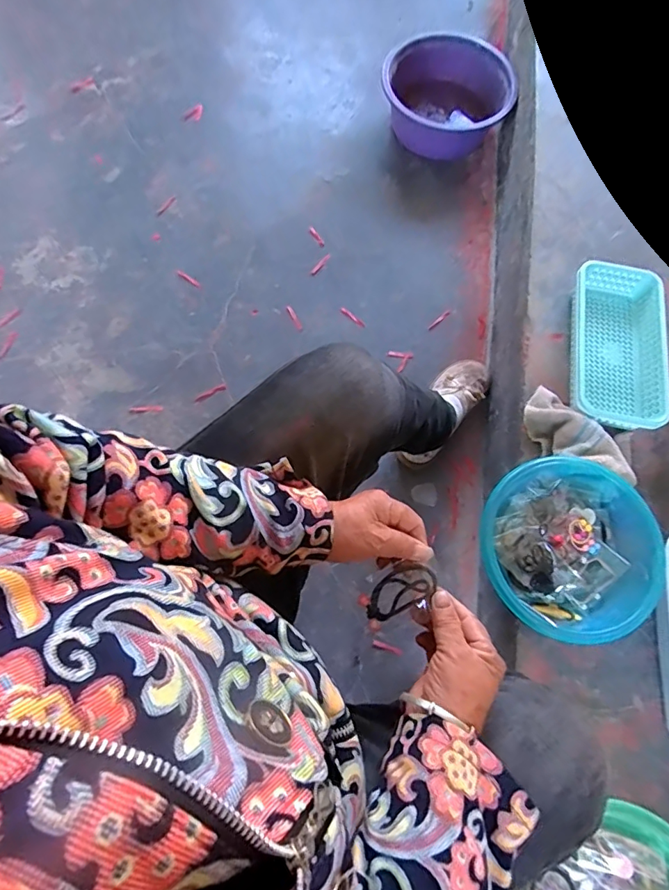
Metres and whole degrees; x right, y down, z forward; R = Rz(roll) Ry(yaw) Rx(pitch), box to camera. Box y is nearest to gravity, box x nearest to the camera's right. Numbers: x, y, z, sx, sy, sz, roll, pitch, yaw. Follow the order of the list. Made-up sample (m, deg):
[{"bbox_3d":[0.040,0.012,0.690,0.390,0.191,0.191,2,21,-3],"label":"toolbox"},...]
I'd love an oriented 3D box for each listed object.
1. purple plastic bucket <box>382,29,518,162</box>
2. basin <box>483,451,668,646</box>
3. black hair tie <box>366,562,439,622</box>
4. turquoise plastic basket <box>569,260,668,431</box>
[{"bbox_3d":[0.241,-0.760,1.024,0.266,0.108,0.262,1,75,-3],"label":"purple plastic bucket"},{"bbox_3d":[0.301,0.130,0.626,0.211,0.082,0.218,1,75,-3],"label":"basin"},{"bbox_3d":[0.058,0.134,0.433,0.071,0.006,0.034,-36,84,9],"label":"black hair tie"},{"bbox_3d":[0.436,-0.153,0.739,0.127,0.058,0.266,9,75,0],"label":"turquoise plastic basket"}]

